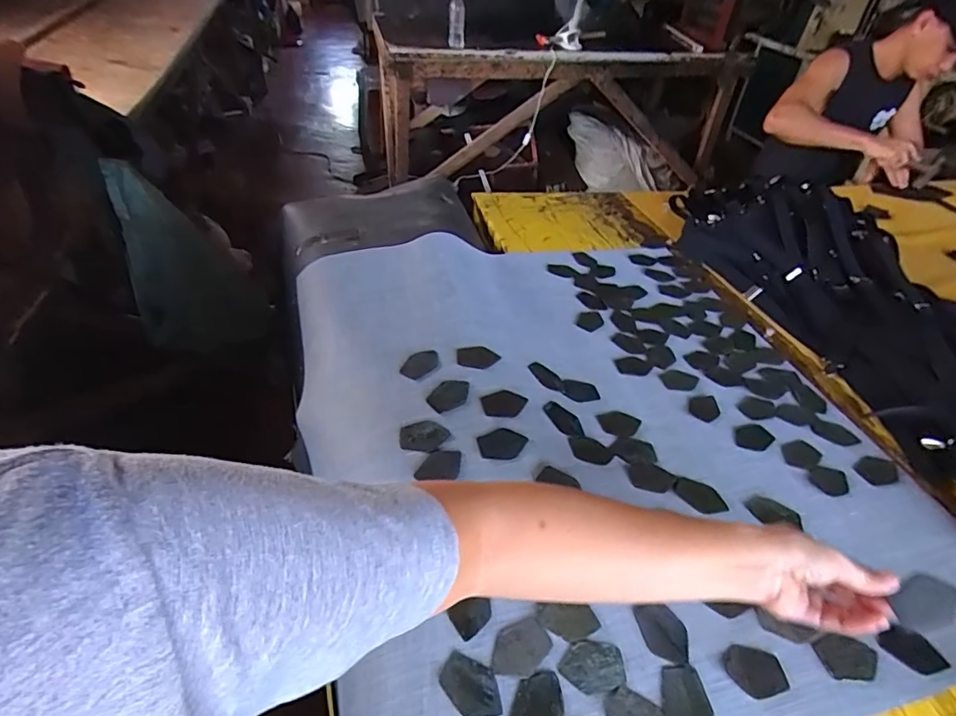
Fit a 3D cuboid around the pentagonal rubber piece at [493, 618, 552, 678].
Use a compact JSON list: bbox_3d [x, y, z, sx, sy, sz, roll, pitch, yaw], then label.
[{"bbox_3d":[0.036,0.249,0.434,0.052,0.008,0.037,-14,46,-22],"label":"pentagonal rubber piece"}]

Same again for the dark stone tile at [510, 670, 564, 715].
[{"bbox_3d":[0.048,0.279,0.407,0.037,0.007,0.051,26,45,20],"label":"dark stone tile"}]

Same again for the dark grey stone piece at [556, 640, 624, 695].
[{"bbox_3d":[0.096,0.258,0.426,0.052,0.006,0.036,1,42,-7],"label":"dark grey stone piece"}]

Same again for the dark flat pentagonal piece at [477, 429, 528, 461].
[{"bbox_3d":[0.027,0.095,0.554,0.052,0.005,0.039,-7,44,-12],"label":"dark flat pentagonal piece"}]

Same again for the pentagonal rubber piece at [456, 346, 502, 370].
[{"bbox_3d":[0.000,-0.001,0.640,0.052,0.004,0.038,-3,43,-8],"label":"pentagonal rubber piece"}]

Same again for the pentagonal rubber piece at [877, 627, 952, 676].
[{"bbox_3d":[0.392,0.262,0.456,0.053,0.006,0.033,30,47,24],"label":"pentagonal rubber piece"}]

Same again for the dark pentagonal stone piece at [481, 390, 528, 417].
[{"bbox_3d":[0.031,0.053,0.593,0.051,0.004,0.039,-6,44,-10],"label":"dark pentagonal stone piece"}]

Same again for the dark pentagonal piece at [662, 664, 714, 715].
[{"bbox_3d":[0.168,0.279,0.410,0.035,0.004,0.052,-9,48,1],"label":"dark pentagonal piece"}]

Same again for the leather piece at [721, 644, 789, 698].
[{"bbox_3d":[0.235,0.266,0.430,0.053,0.005,0.037,11,42,4],"label":"leather piece"}]

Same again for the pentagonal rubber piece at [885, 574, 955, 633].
[{"bbox_3d":[0.346,0.191,0.393,0.032,0.009,0.044,28,84,37],"label":"pentagonal rubber piece"}]

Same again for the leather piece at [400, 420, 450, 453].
[{"bbox_3d":[-0.059,0.087,0.561,0.052,0.009,0.038,1,42,-7],"label":"leather piece"}]

